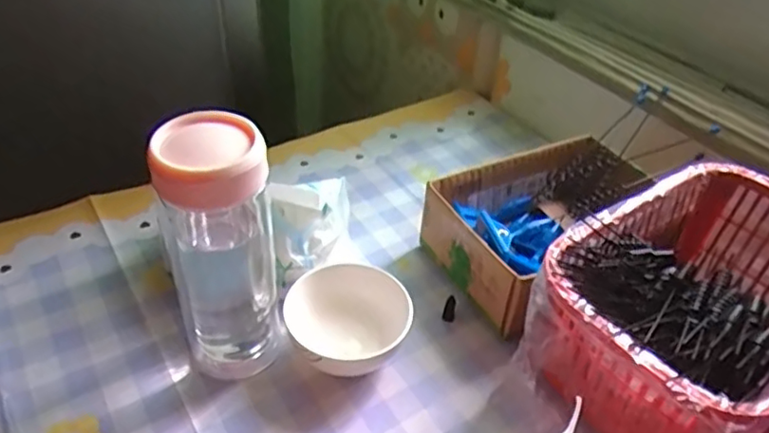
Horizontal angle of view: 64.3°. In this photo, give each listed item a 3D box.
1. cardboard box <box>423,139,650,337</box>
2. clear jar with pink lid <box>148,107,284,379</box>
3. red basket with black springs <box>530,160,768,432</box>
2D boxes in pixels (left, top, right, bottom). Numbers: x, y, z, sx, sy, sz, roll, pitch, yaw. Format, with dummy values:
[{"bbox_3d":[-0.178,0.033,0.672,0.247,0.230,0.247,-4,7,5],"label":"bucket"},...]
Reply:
[{"bbox_3d":[0.139,0.011,0.524,0.183,0.075,0.134,-18,45,-23],"label":"cardboard box"},{"bbox_3d":[-0.106,0.026,0.399,0.064,0.182,0.061,2,41,-2],"label":"clear jar with pink lid"},{"bbox_3d":[0.219,0.071,0.429,0.226,0.110,0.155,-23,47,-27],"label":"red basket with black springs"}]

